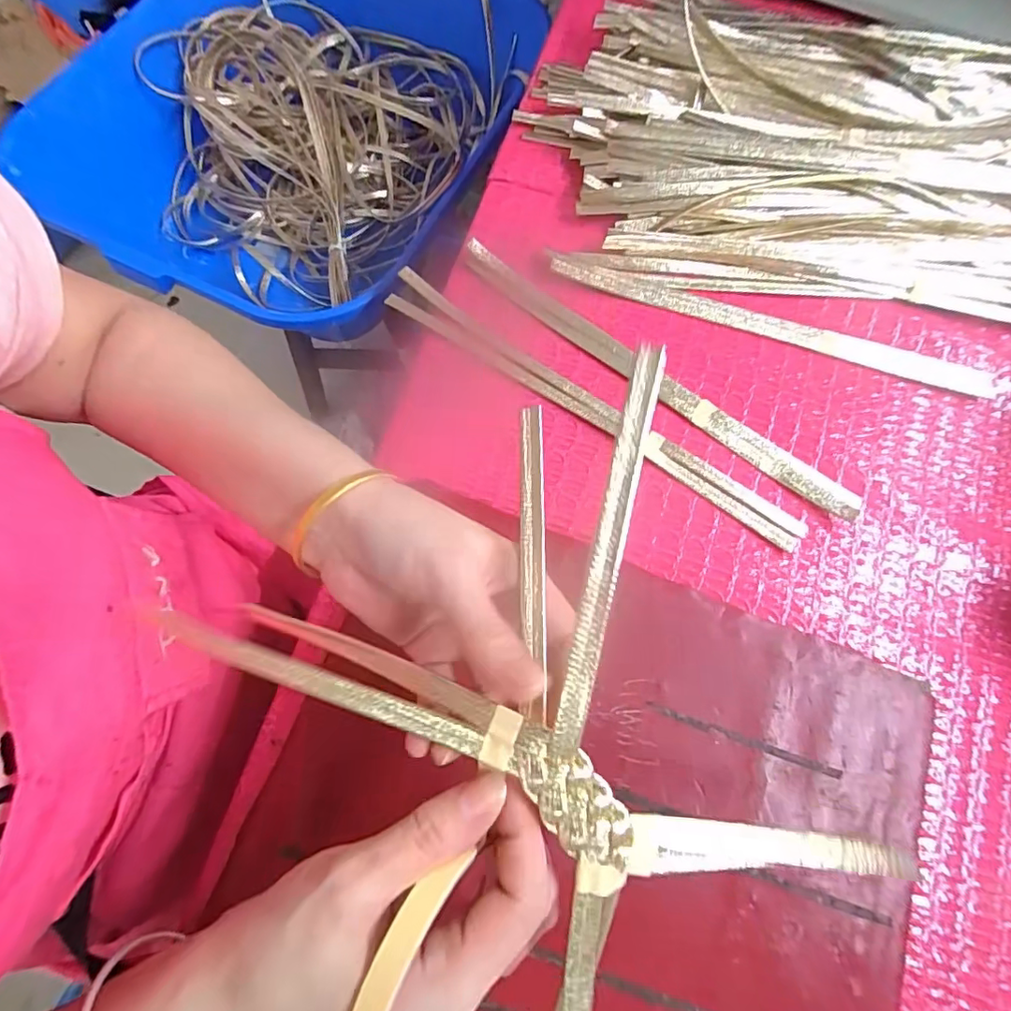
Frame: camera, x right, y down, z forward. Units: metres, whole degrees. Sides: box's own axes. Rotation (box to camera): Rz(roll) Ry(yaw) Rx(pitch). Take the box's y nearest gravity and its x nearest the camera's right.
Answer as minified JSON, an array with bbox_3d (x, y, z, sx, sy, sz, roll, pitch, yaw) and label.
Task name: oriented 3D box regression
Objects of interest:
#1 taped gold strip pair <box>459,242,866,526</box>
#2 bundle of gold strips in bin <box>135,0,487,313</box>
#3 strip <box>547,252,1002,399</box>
[{"bbox_3d":[0.094,-0.092,0.352,0.305,0.009,0.024,39,76,11],"label":"taped gold strip pair"},{"bbox_3d":[-0.273,-0.519,0.738,0.395,0.116,0.421,26,74,7],"label":"bundle of gold strips in bin"},{"bbox_3d":[0.179,-0.125,0.362,0.304,0.007,0.019,18,73,5],"label":"strip"}]

